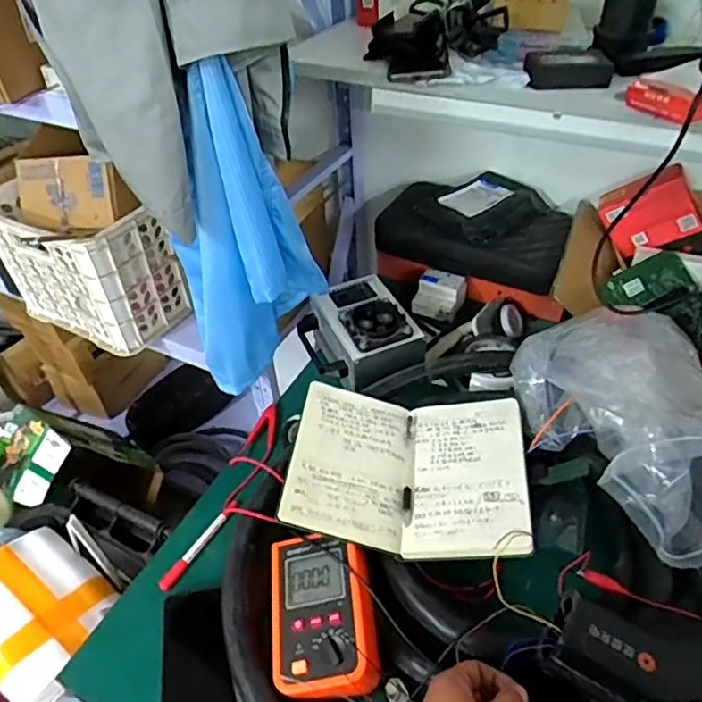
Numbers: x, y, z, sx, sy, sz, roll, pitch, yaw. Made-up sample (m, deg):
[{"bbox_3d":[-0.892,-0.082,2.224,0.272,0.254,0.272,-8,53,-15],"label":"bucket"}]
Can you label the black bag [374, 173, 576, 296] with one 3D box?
[{"bbox_3d":[0.227,-0.225,1.051,0.327,0.107,0.191,23,48,26],"label":"black bag"}]

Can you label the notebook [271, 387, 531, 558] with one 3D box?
[{"bbox_3d":[0.070,0.136,0.714,0.274,0.044,0.215,5,43,8],"label":"notebook"}]

